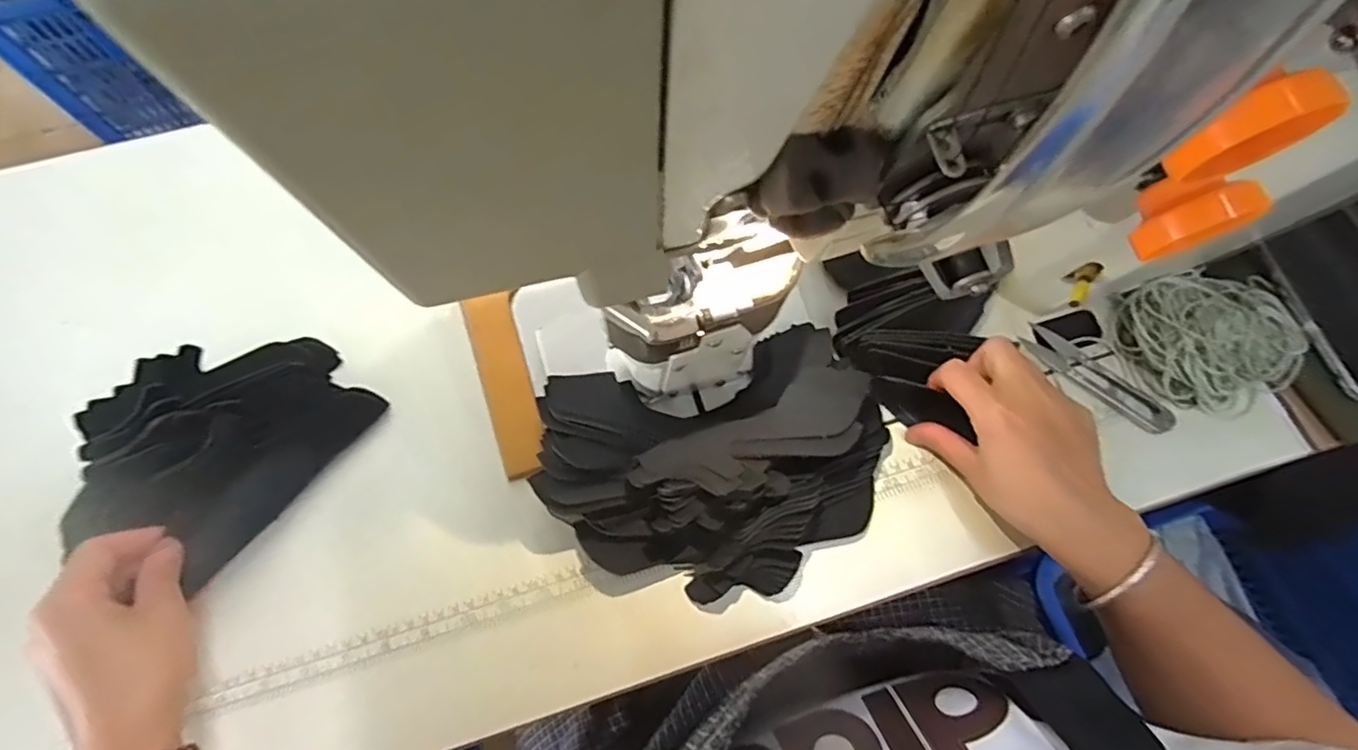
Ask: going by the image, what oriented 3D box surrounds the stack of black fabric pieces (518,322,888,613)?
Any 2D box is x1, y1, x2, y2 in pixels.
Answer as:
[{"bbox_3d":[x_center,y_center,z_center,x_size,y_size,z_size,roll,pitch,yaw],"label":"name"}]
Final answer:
[{"bbox_3d":[0.030,0.061,0.408,0.227,0.068,0.148,-9,69,-3],"label":"stack of black fabric pieces"}]

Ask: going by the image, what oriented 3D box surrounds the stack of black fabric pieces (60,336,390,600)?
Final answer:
[{"bbox_3d":[-0.318,0.042,0.416,0.135,0.054,0.179,32,72,12],"label":"stack of black fabric pieces"}]

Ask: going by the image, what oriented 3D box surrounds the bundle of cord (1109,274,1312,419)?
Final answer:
[{"bbox_3d":[0.394,-0.029,0.456,0.117,0.042,0.105,-20,70,-7],"label":"bundle of cord"}]

